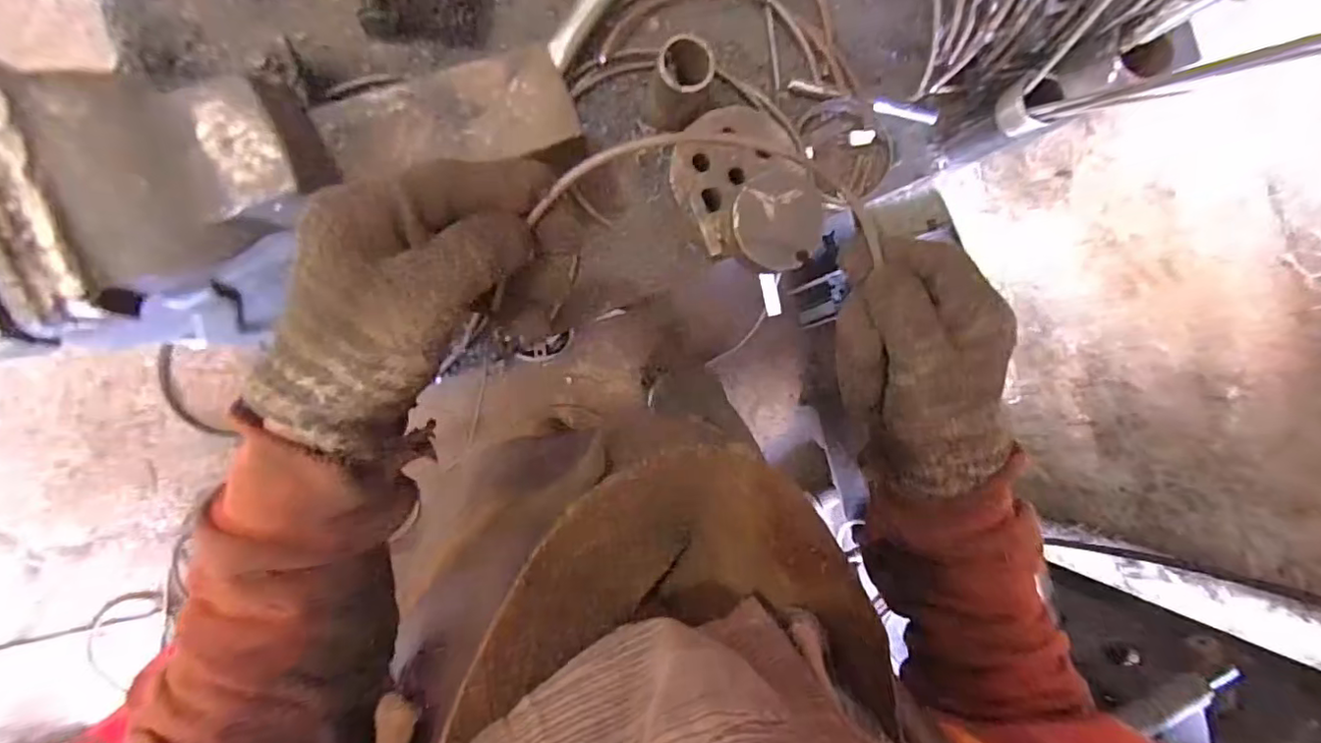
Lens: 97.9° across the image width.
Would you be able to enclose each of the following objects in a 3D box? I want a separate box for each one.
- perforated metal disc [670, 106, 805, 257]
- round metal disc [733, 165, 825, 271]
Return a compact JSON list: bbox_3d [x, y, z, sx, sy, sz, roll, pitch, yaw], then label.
[{"bbox_3d":[0.064,-0.160,0.463,0.107,0.014,0.104,0,87,-10],"label":"perforated metal disc"},{"bbox_3d":[0.091,-0.115,0.437,0.068,0.010,0.073,0,91,-10],"label":"round metal disc"}]

